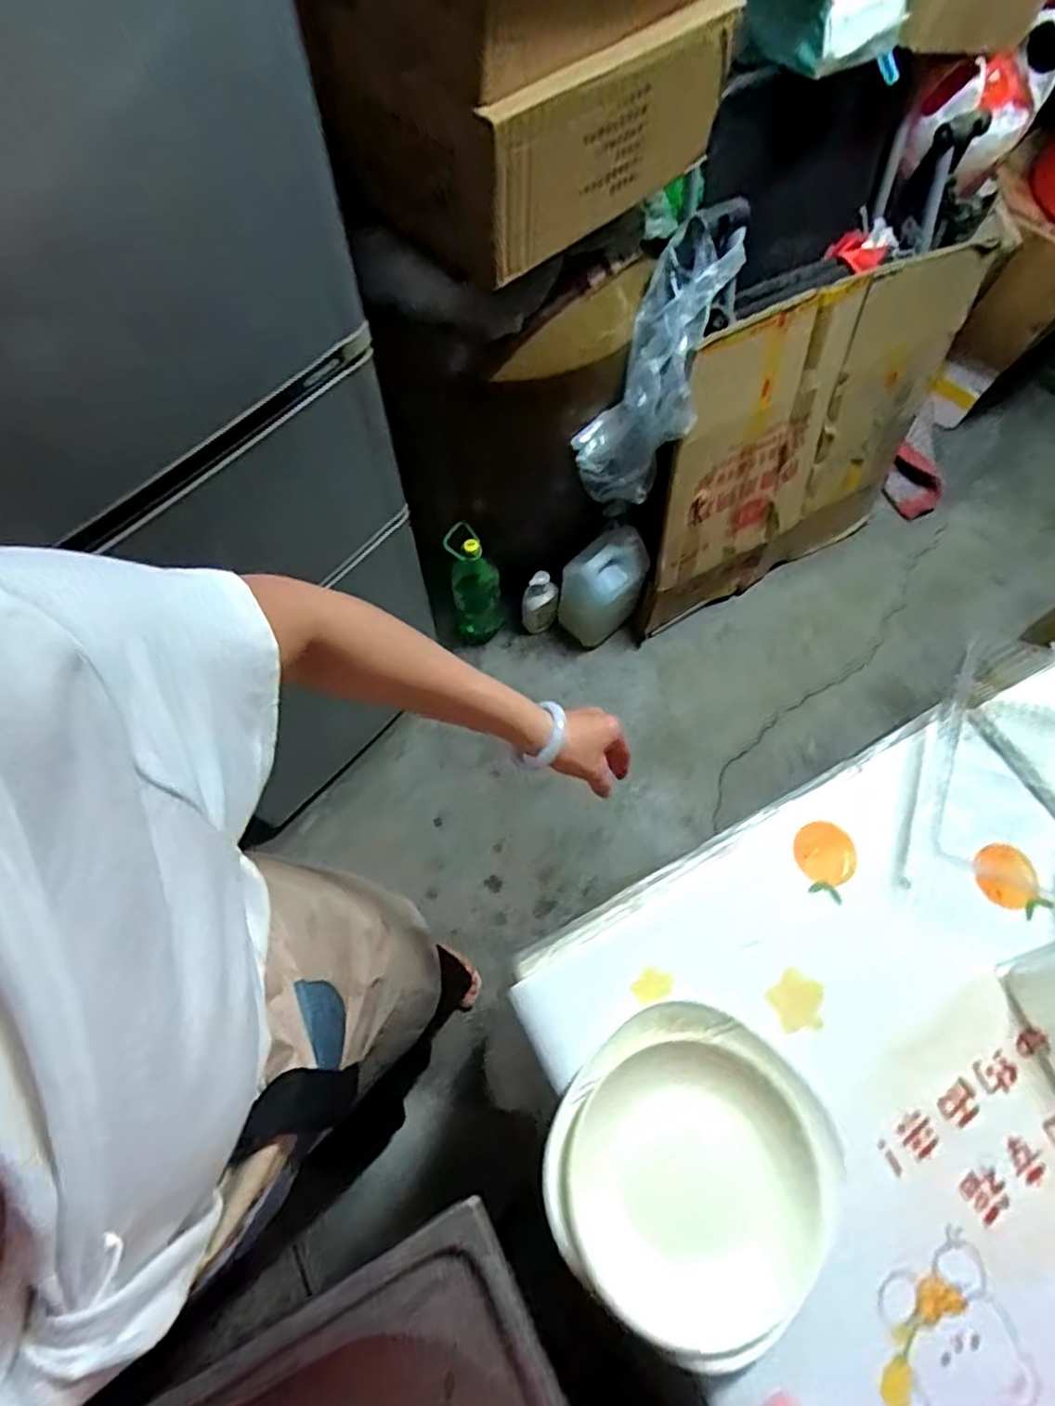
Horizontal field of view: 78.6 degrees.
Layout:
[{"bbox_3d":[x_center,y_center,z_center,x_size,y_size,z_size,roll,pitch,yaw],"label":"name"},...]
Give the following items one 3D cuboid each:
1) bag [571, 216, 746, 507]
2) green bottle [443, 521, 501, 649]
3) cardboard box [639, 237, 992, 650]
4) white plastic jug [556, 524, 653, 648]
[{"bbox_3d":[0.210,-0.528,1.038,0.153,0.445,0.091,28,33,10],"label":"bag"},{"bbox_3d":[-0.109,-0.241,1.362,0.099,0.295,0.091,-4,66,-4],"label":"green bottle"},{"bbox_3d":[0.542,-0.482,1.320,0.703,0.637,0.058,-27,53,-14],"label":"cardboard box"},{"bbox_3d":[0.158,-0.243,1.407,0.173,0.247,0.122,-27,70,-14],"label":"white plastic jug"}]

